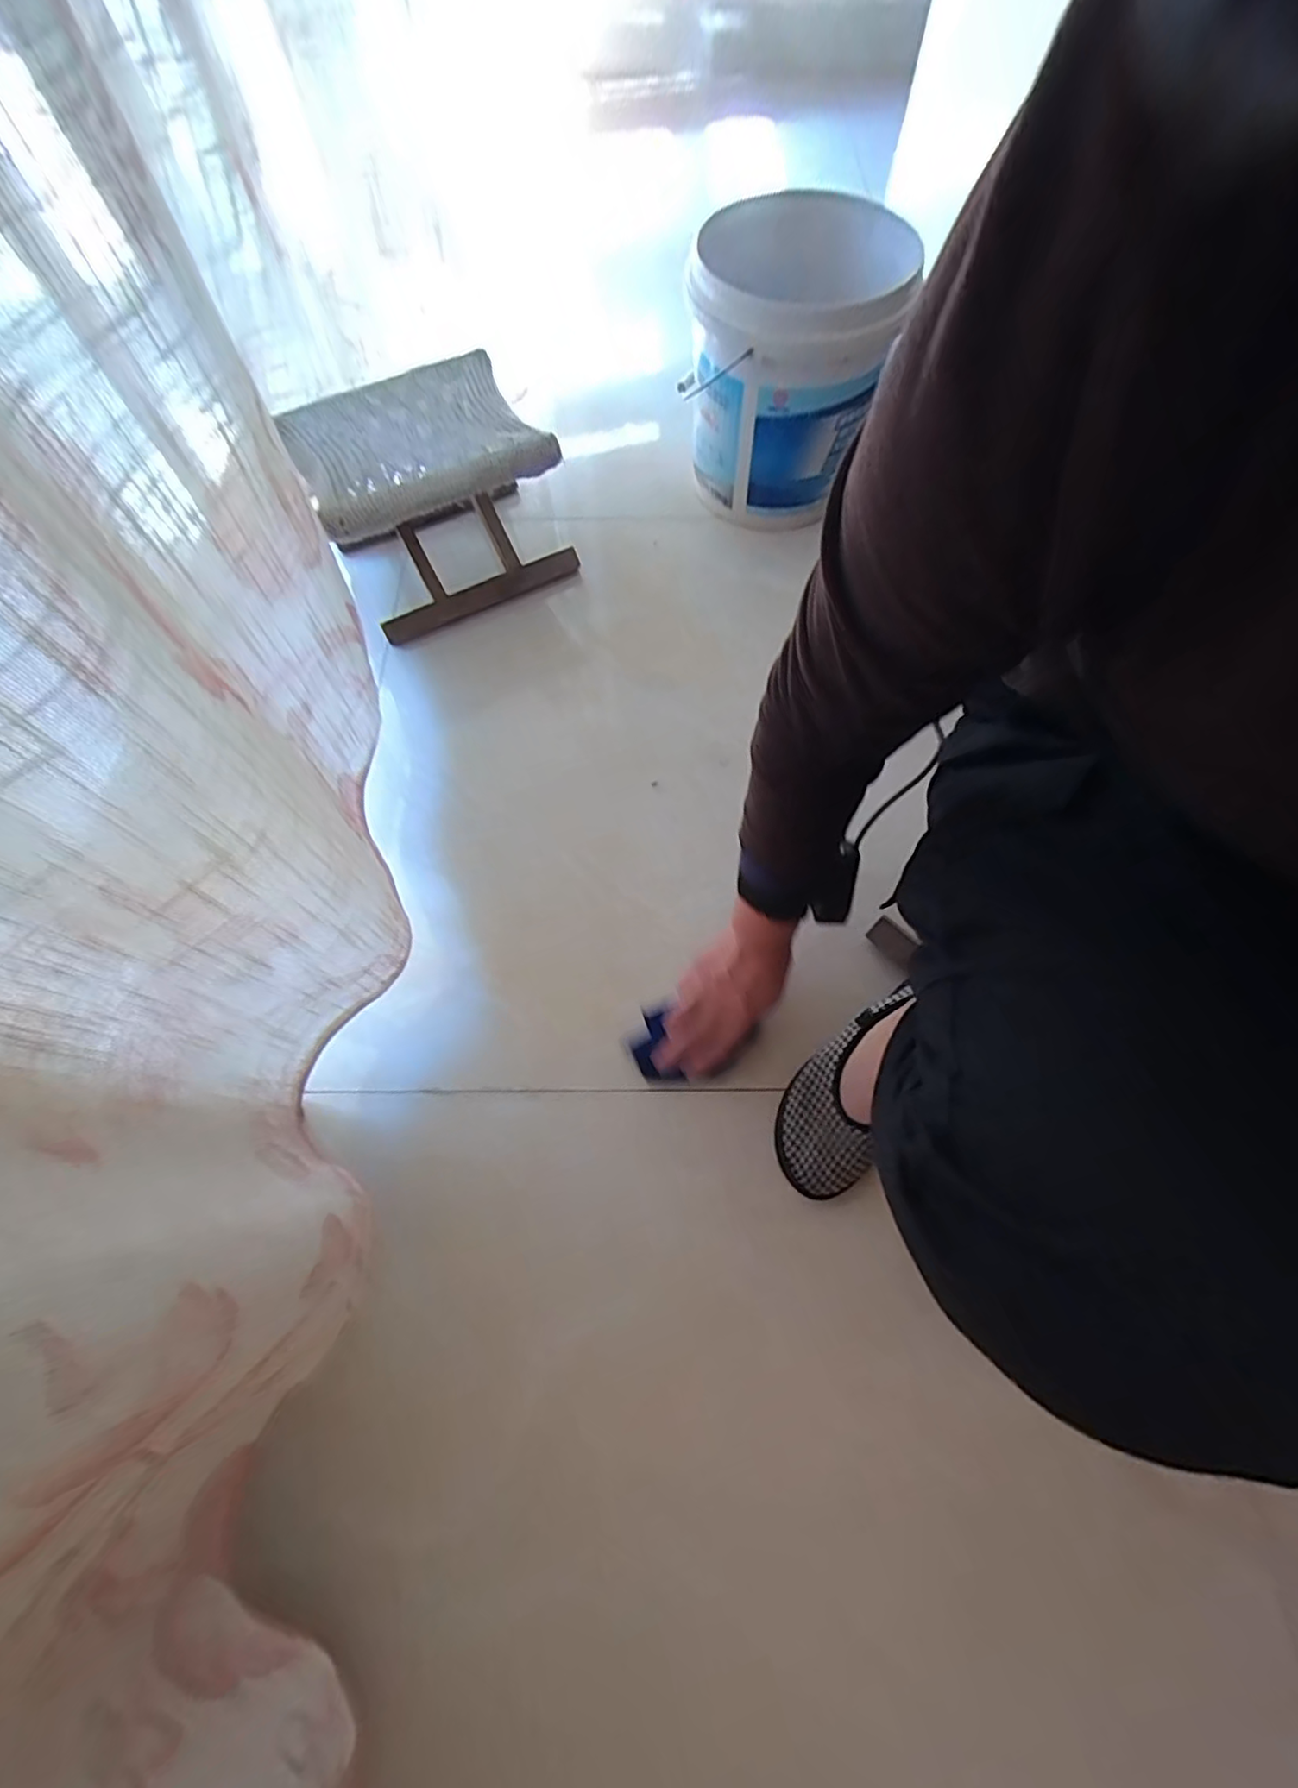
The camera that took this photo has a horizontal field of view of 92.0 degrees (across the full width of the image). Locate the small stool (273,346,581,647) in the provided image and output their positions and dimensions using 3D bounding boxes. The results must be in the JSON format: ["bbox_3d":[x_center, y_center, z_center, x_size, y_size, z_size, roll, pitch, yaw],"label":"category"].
[{"bbox_3d":[-0.273,-0.497,0.791,0.261,0.201,0.215,-30,70,-10],"label":"small stool"}]

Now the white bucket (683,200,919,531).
[{"bbox_3d":[0.167,-0.659,0.806,0.241,0.248,0.241,-1,67,2],"label":"white bucket"}]

